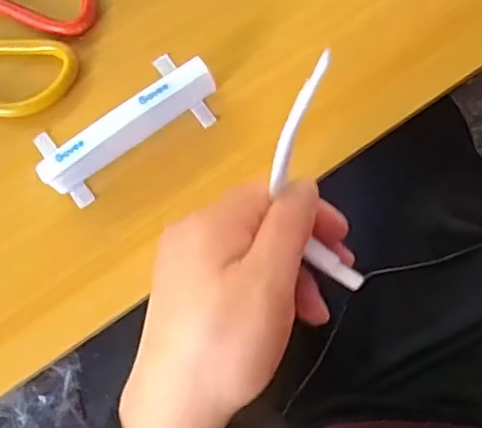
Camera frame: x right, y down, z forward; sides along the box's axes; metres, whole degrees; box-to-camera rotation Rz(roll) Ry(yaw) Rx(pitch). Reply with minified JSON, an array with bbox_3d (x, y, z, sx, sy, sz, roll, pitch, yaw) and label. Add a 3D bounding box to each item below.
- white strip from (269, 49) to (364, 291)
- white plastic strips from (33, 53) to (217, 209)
[{"bbox_3d":[0.031,-0.014,0.255,0.029,0.025,0.107,-17,112,-4],"label":"white strip"},{"bbox_3d":[-0.073,-0.059,0.364,0.120,0.040,0.058,-33,78,-3],"label":"white plastic strips"}]

